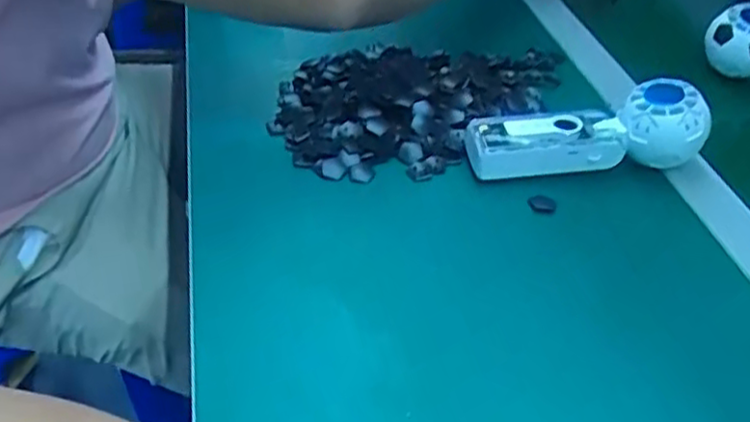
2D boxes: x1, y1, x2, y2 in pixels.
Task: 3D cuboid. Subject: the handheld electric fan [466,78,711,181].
[{"bbox_3d":[0.154,-0.061,0.513,0.164,0.053,0.046,-2,41,-6],"label":"handheld electric fan"}]

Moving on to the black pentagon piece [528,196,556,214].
[{"bbox_3d":[0.120,-0.005,0.502,0.019,0.006,0.019,5,41,2],"label":"black pentagon piece"}]

